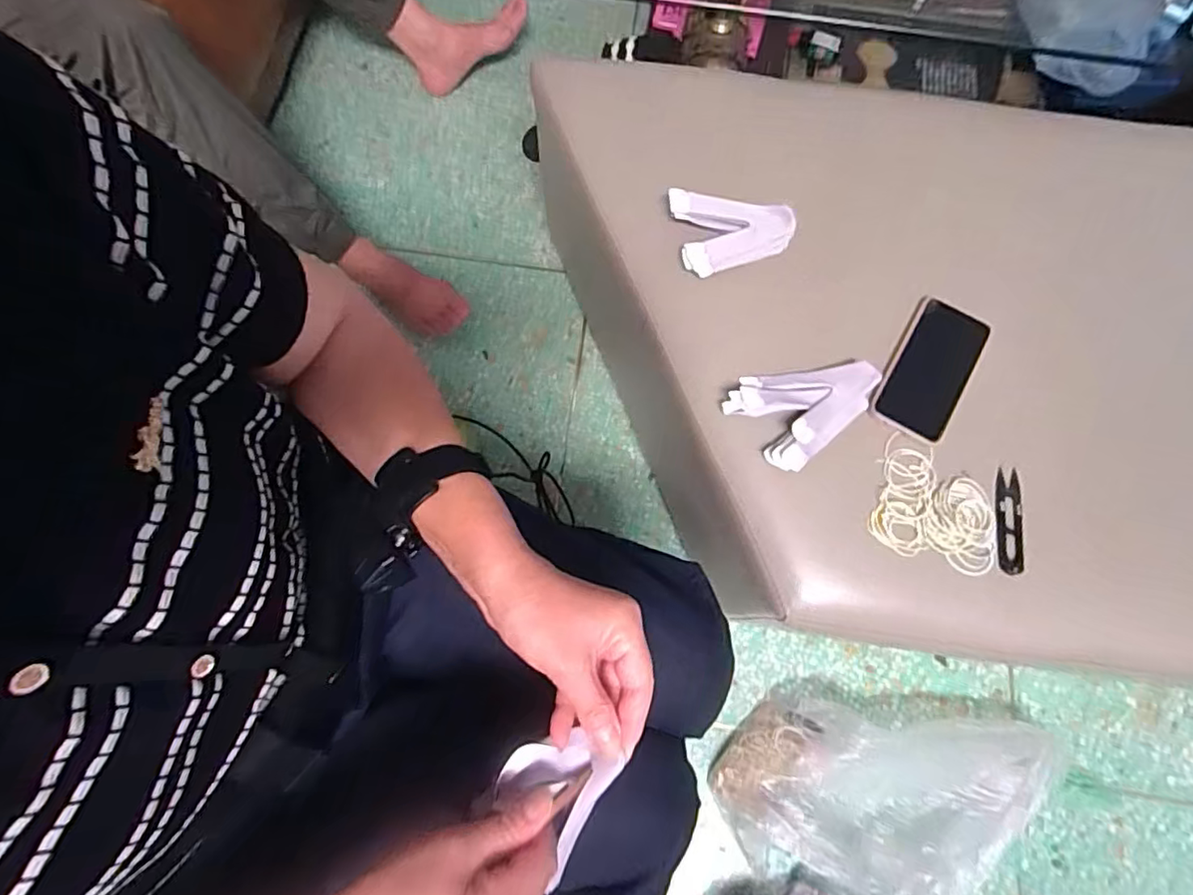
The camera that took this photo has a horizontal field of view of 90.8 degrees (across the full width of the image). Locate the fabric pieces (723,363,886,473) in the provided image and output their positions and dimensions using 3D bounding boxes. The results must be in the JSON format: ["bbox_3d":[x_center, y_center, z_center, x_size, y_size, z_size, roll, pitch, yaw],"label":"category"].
[{"bbox_3d":[0.208,-0.051,0.587,0.136,0.029,0.099,-37,76,-11],"label":"fabric pieces"}]

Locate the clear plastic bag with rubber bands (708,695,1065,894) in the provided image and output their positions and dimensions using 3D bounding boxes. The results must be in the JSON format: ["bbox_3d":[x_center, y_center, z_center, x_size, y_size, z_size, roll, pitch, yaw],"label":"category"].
[{"bbox_3d":[0.390,0.484,0.796,0.445,0.111,0.252,5,76,2],"label":"clear plastic bag with rubber bands"}]

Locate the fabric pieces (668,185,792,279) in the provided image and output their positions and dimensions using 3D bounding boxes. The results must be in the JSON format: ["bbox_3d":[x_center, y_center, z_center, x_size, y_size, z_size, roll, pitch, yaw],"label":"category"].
[{"bbox_3d":[0.134,-0.221,0.619,0.131,0.016,0.082,15,93,15],"label":"fabric pieces"}]

